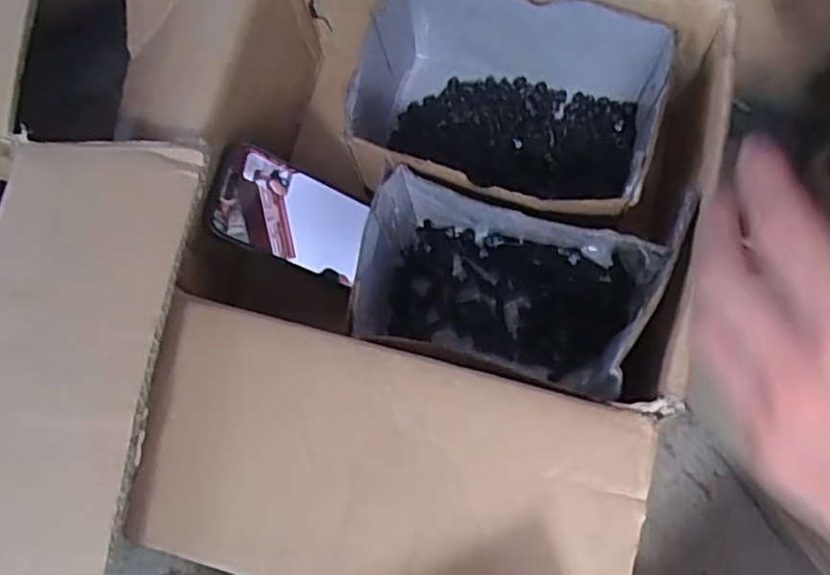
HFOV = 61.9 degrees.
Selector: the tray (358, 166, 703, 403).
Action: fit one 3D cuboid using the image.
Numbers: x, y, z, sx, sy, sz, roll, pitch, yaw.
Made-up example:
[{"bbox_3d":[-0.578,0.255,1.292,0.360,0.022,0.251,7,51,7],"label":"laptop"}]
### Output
[{"bbox_3d":[0.062,0.000,0.479,0.195,0.110,0.132,16,72,8],"label":"tray"}]

